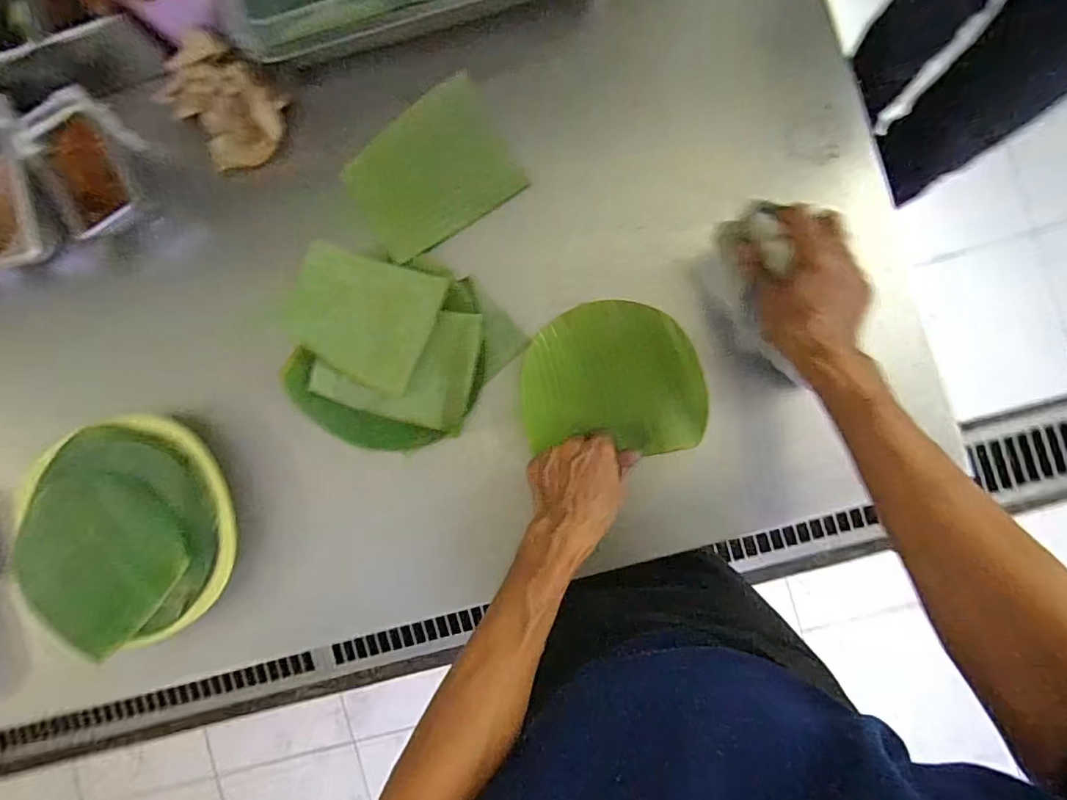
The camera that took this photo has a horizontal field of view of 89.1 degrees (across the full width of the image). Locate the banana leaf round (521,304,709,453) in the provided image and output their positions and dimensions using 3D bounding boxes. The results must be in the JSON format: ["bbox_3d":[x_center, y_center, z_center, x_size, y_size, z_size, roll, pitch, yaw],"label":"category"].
[{"bbox_3d":[0.082,-0.023,0.559,0.183,0.006,0.149,1,95,6],"label":"banana leaf round"}]

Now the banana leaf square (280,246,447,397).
[{"bbox_3d":[-0.177,-0.090,0.559,0.145,0.011,0.126,25,92,4],"label":"banana leaf square"}]

